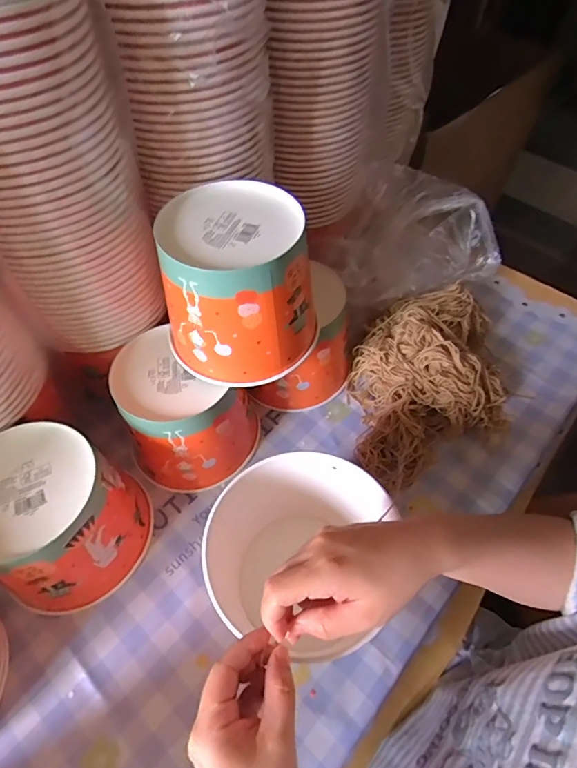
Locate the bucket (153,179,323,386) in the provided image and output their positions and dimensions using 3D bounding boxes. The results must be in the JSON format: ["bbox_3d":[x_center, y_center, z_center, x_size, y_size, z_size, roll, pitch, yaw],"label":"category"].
[{"bbox_3d":[-0.050,-0.094,0.434,0.141,0.133,0.138,-7,56,-5],"label":"bucket"}]

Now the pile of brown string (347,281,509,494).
[{"bbox_3d":[0.180,-0.014,0.574,0.279,0.076,0.207,-27,60,-17],"label":"pile of brown string"}]

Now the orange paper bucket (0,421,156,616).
[{"bbox_3d":[-0.228,0.132,0.442,0.139,0.132,0.133,0,56,0],"label":"orange paper bucket"}]

